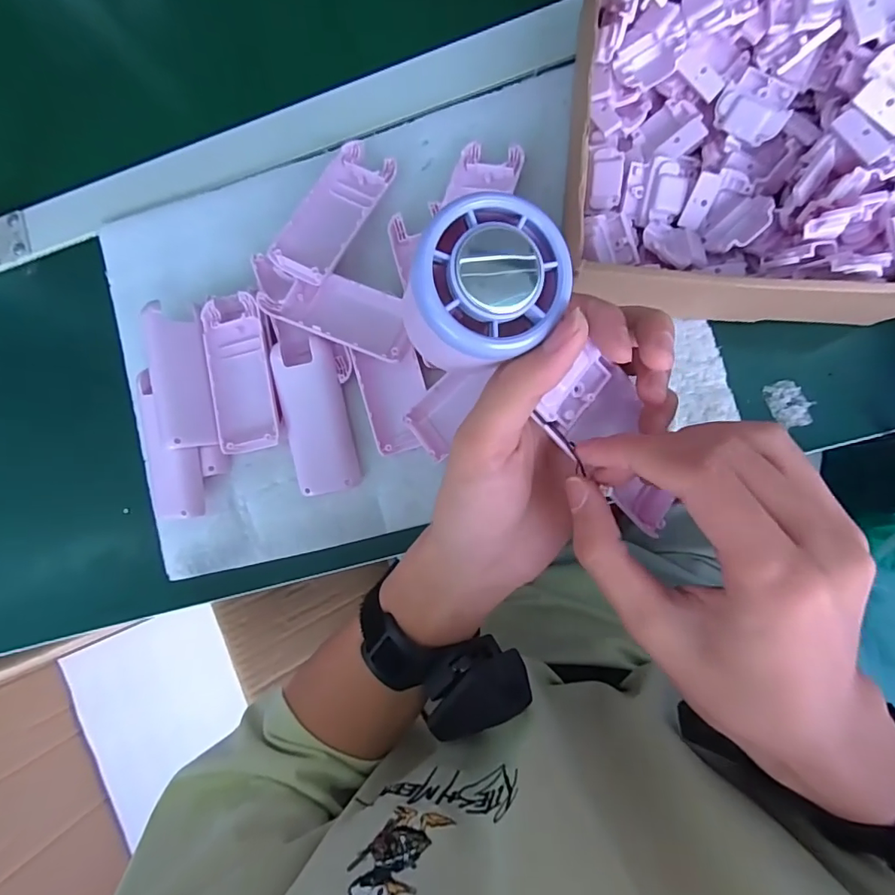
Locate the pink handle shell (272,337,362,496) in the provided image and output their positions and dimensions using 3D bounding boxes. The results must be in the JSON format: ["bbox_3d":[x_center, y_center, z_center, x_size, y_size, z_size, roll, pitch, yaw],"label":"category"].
[{"bbox_3d":[-0.089,-0.019,0.341,0.040,0.017,0.099,-11,88,9],"label":"pink handle shell"}]

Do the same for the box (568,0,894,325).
[{"bbox_3d":[0.172,-0.179,0.290,0.197,0.069,0.212,5,90,9],"label":"box"}]

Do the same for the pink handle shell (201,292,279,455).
[{"bbox_3d":[-0.140,-0.049,0.347,0.044,0.021,0.104,-12,88,9],"label":"pink handle shell"}]

